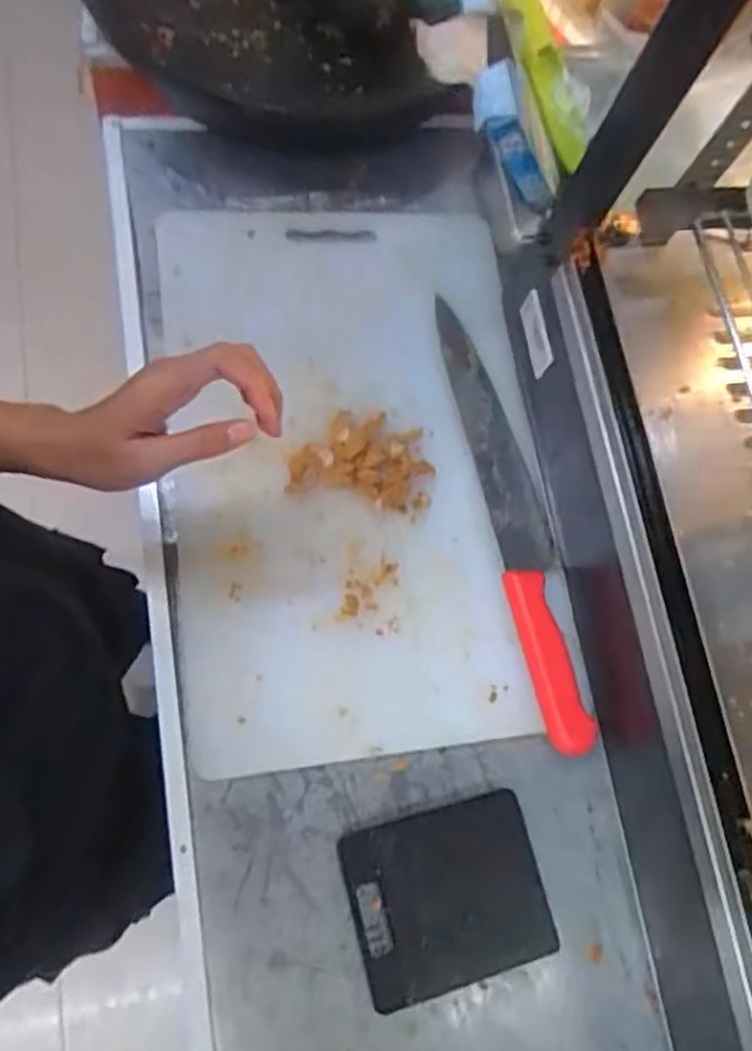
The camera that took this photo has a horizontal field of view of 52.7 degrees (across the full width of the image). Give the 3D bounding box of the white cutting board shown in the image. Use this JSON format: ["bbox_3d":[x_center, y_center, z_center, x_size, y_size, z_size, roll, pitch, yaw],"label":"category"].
[{"bbox_3d":[-0.017,-0.047,0.569,0.265,0.021,0.422,-3,73,-11],"label":"white cutting board"}]

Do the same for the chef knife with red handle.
[{"bbox_3d":[0.106,-0.012,0.581,0.044,0.016,0.355,-9,73,-11],"label":"chef knife with red handle"}]

